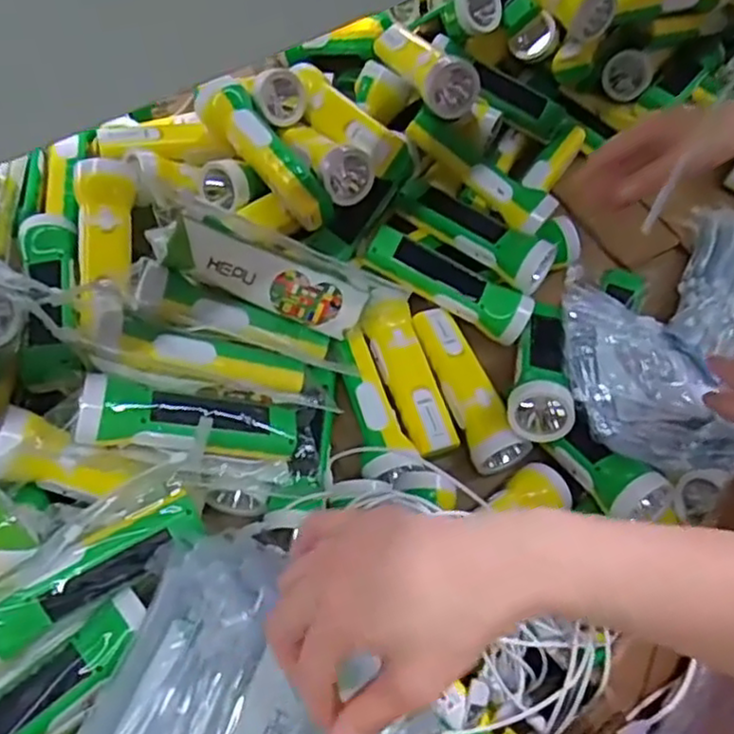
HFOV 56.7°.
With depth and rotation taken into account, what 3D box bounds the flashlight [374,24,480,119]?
[{"bbox_3d":[0.057,-0.311,0.699,0.048,0.052,0.165,-17,47,-13],"label":"flashlight"}]

